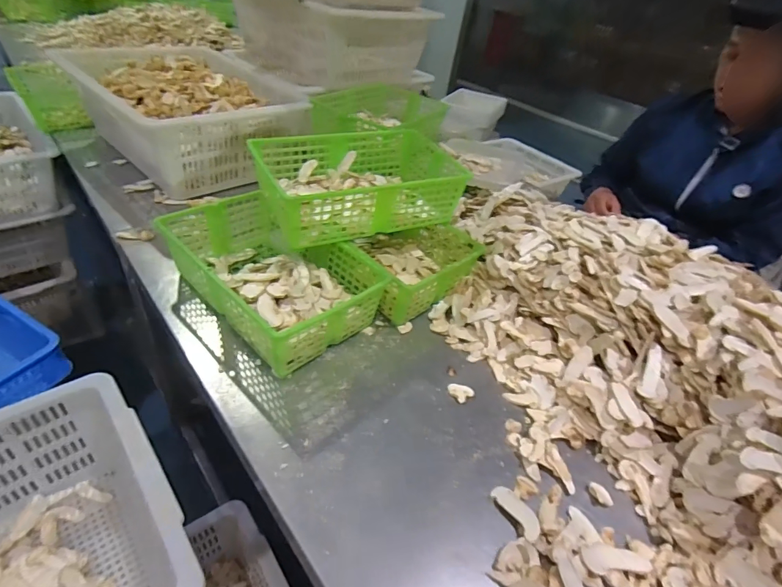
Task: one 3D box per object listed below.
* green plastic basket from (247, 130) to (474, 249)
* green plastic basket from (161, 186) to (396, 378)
[{"bbox_3d":[-0.049,-0.198,0.753,0.351,0.098,0.220,-12,44,-26],"label":"green plastic basket"},{"bbox_3d":[-0.198,-0.037,0.699,0.342,0.107,0.224,36,46,27],"label":"green plastic basket"}]

